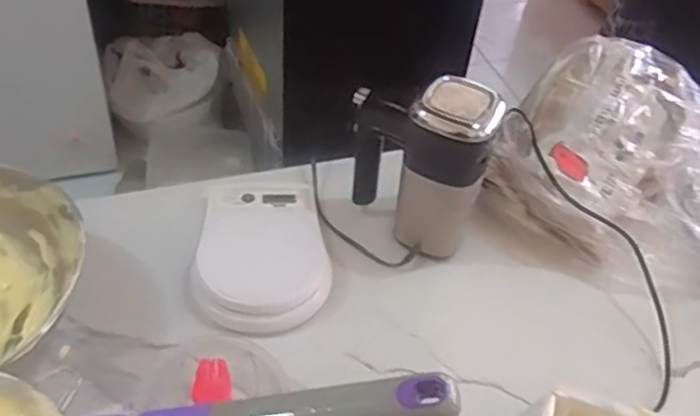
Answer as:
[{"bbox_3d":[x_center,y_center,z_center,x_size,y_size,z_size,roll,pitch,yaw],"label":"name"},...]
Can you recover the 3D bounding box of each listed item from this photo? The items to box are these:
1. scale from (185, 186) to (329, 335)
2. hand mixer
[{"bbox_3d":[-0.092,0.042,0.712,0.138,0.039,0.205,1,45,-5],"label":"scale"},{"bbox_3d":[0.068,-0.047,0.697,0.143,0.181,0.068,15,46,9],"label":"hand mixer"}]

